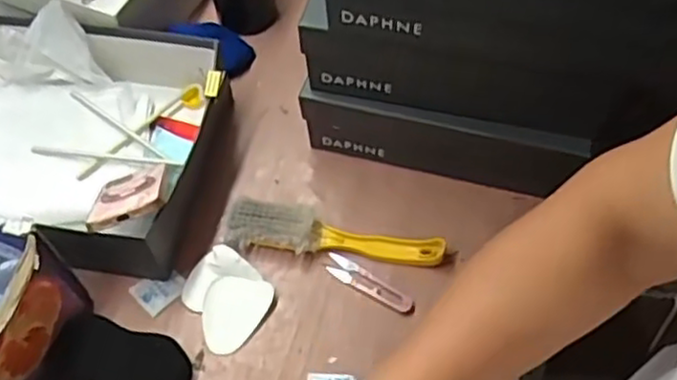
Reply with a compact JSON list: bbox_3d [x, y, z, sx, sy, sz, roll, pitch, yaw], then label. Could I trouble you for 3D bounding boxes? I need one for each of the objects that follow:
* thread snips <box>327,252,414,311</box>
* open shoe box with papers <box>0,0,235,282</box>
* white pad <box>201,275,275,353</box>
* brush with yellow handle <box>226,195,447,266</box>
[{"bbox_3d":[0.030,0.096,0.737,0.100,0.008,0.023,29,65,19],"label":"thread snips"},{"bbox_3d":[-0.300,-0.066,0.775,0.321,0.131,0.282,15,61,12],"label":"open shoe box with papers"},{"bbox_3d":[-0.107,0.125,0.720,0.066,0.014,0.076,12,61,10],"label":"white pad"},{"bbox_3d":[-0.003,0.046,0.755,0.225,0.037,0.050,7,60,8],"label":"brush with yellow handle"}]

